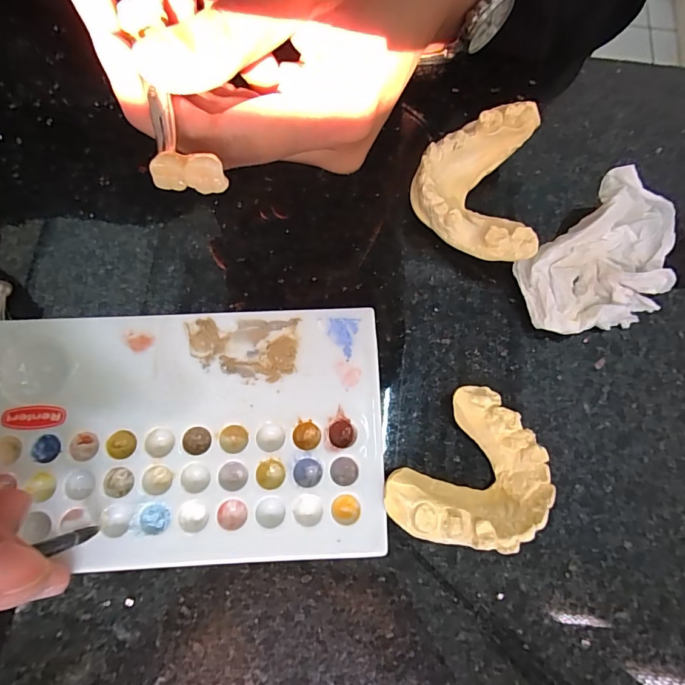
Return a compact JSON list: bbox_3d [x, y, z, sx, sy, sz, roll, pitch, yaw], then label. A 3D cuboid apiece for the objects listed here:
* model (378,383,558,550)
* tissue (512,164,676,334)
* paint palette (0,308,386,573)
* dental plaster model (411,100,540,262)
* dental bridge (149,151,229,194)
[{"bbox_3d":[0.049,0.051,0.163,0.047,0.022,0.059,41,78,9],"label":"model"},{"bbox_3d":[0.115,-0.036,0.187,0.081,0.026,0.050,-41,80,-11],"label":"tissue"},{"bbox_3d":[-0.061,0.035,0.169,0.149,0.012,0.091,-2,75,-2],"label":"paint palette"},{"bbox_3d":[0.057,-0.067,0.193,0.049,0.028,0.064,6,75,0],"label":"dental plaster model"},{"bbox_3d":[-0.039,-0.043,0.111,0.019,0.006,0.007,7,75,3],"label":"dental bridge"}]

